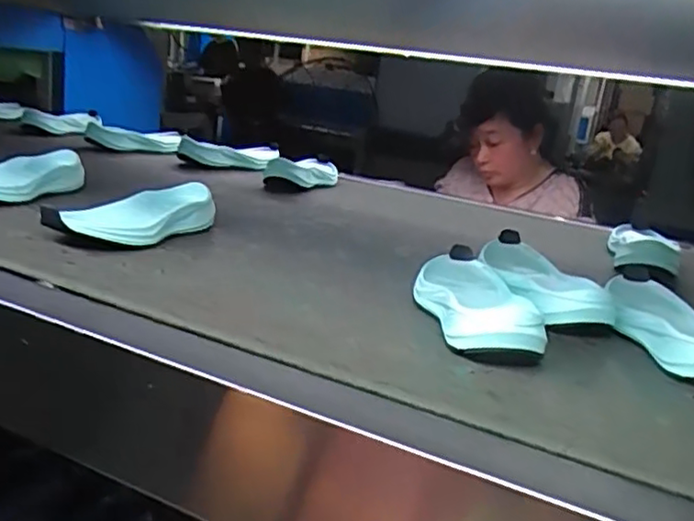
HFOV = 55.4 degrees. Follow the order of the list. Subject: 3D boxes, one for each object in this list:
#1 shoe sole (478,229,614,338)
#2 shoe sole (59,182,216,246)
[{"bbox_3d":[0.180,0.014,0.610,0.078,0.039,0.210,2,15,-9],"label":"shoe sole"},{"bbox_3d":[-0.199,-0.044,0.661,0.068,0.044,0.170,13,17,30],"label":"shoe sole"}]

